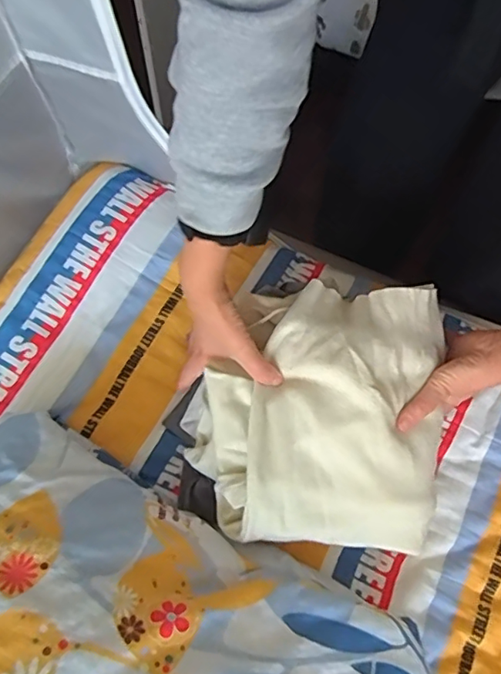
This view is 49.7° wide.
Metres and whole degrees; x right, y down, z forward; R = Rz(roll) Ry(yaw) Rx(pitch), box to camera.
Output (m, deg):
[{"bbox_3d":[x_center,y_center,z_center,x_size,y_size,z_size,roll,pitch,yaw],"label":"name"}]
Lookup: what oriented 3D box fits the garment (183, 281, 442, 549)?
[{"bbox_3d":[0.070,0.083,0.572,0.243,0.141,0.251,6,68,0],"label":"garment"}]

